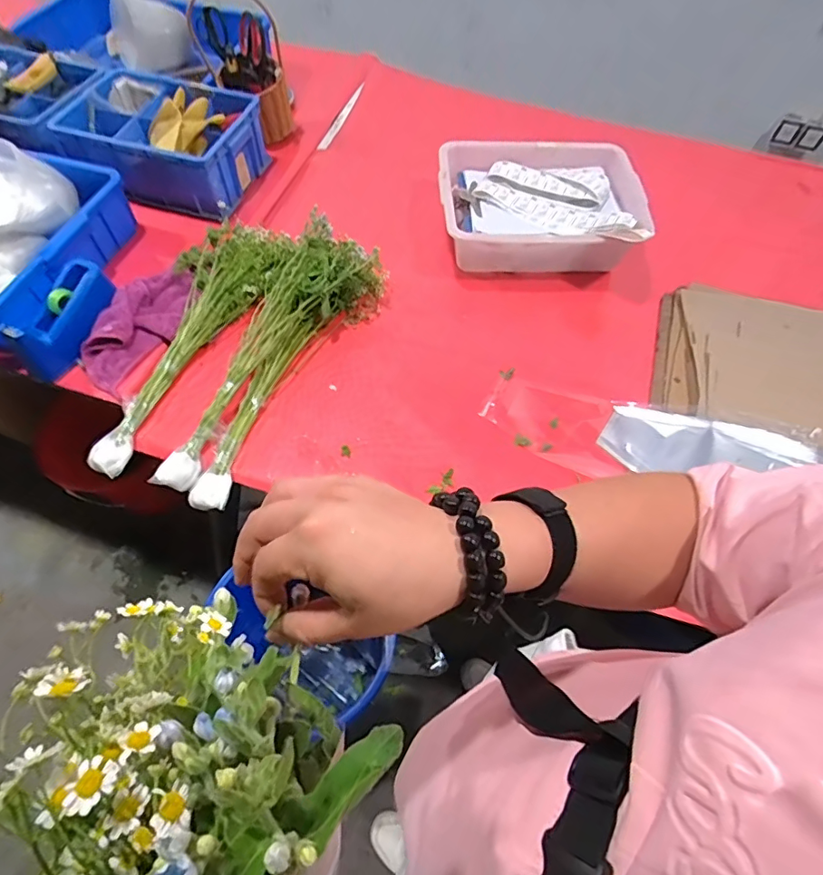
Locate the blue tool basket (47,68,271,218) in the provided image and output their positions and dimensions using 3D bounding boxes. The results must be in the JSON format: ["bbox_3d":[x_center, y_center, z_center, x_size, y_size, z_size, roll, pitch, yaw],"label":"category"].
[{"bbox_3d":[-0.523,-0.654,1.107,0.361,0.148,0.284,14,61,5],"label":"blue tool basket"}]

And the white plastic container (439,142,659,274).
[{"bbox_3d":[0.265,-0.471,1.071,0.400,0.130,0.291,0,61,-2],"label":"white plastic container"}]

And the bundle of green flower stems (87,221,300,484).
[{"bbox_3d":[-0.414,-0.191,0.907,0.173,0.059,0.540,22,62,10],"label":"bundle of green flower stems"}]

